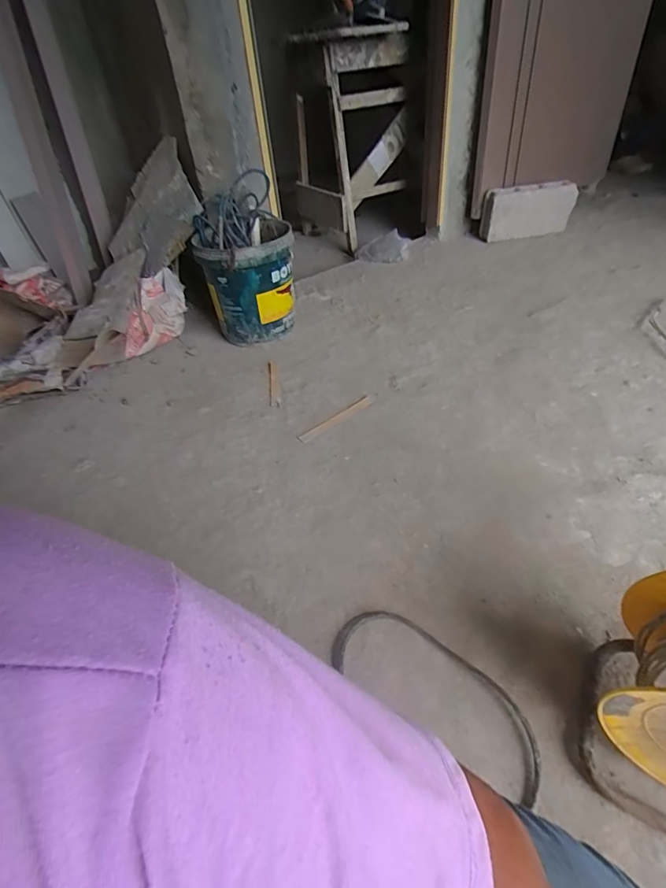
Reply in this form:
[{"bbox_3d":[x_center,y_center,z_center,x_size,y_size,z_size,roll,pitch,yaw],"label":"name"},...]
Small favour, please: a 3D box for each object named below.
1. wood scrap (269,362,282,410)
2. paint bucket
[{"bbox_3d":[-0.173,-0.179,1.326,0.030,0.010,0.239,-8,42,-2],"label":"wood scrap"},{"bbox_3d":[-0.264,-0.515,1.491,0.284,0.318,0.270,-4,42,3],"label":"paint bucket"}]

